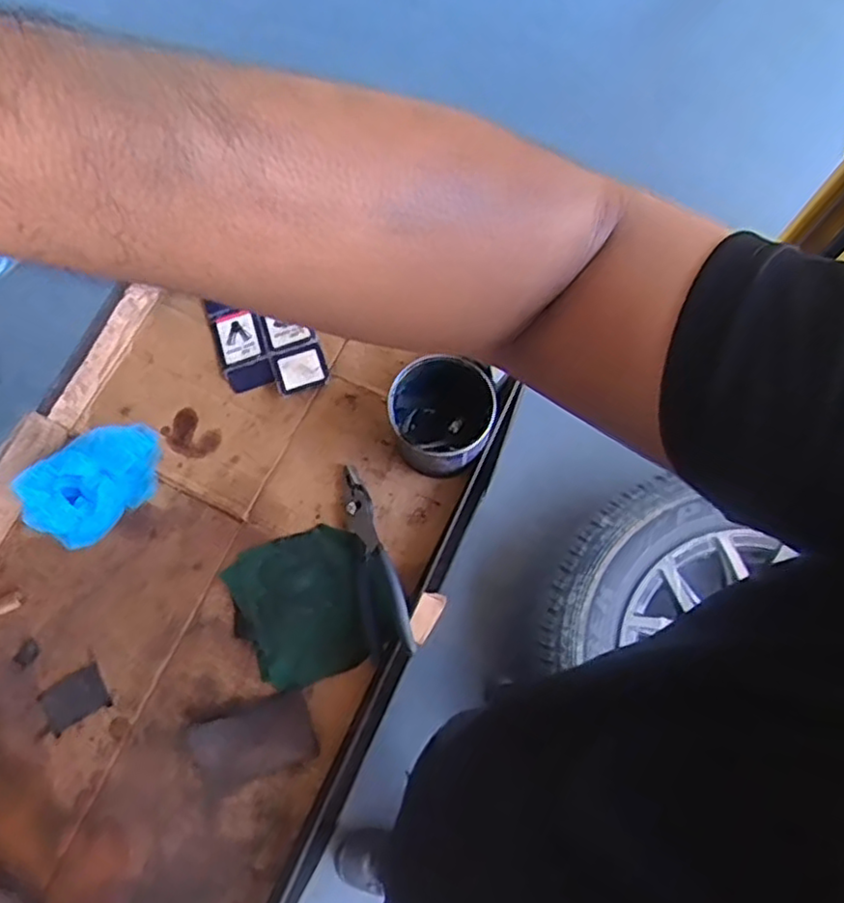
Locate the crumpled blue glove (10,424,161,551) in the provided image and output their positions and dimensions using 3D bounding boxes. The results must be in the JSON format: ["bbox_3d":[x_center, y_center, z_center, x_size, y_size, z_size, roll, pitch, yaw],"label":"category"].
[{"bbox_3d":[-0.341,0.029,0.702,0.145,0.057,0.088,-43,79,-9],"label":"crumpled blue glove"}]

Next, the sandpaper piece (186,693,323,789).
[{"bbox_3d":[-0.163,0.282,0.656,0.116,0.018,0.068,-17,77,-3],"label":"sandpaper piece"}]

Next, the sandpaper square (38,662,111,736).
[{"bbox_3d":[-0.347,0.247,0.677,0.063,0.007,0.044,-32,81,-9],"label":"sandpaper square"}]

